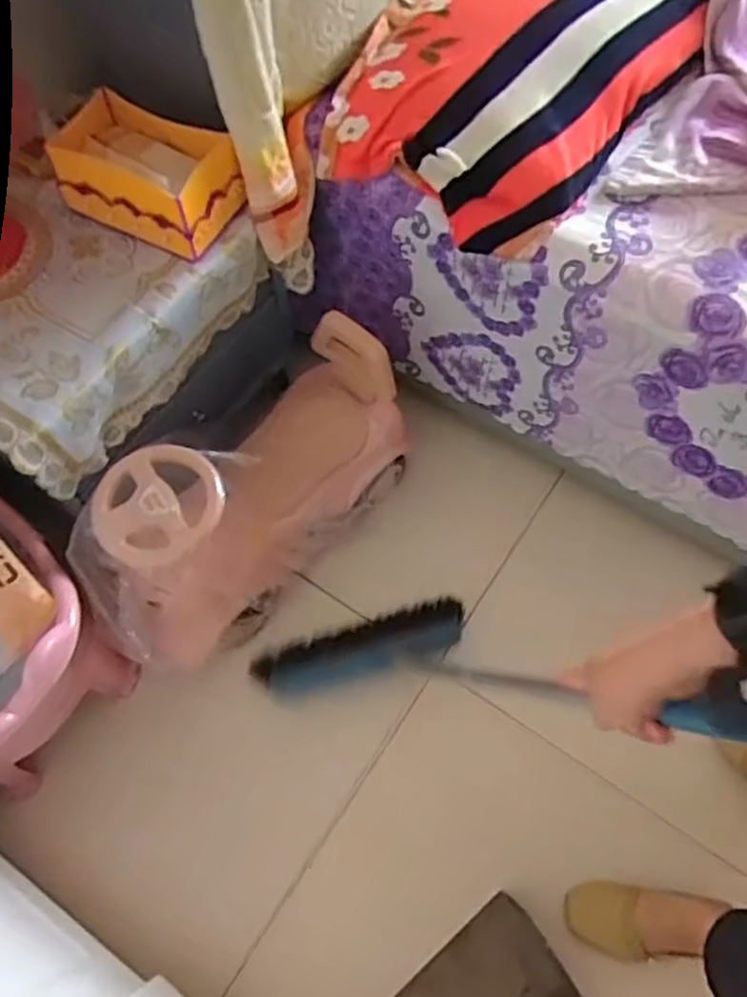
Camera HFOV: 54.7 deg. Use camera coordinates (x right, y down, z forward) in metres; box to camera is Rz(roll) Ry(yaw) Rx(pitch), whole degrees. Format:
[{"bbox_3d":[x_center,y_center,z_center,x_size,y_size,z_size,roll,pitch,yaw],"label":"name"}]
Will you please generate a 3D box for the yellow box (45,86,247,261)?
[{"bbox_3d":[-0.285,-0.411,0.904,0.208,0.110,0.135,26,67,11],"label":"yellow box"}]

